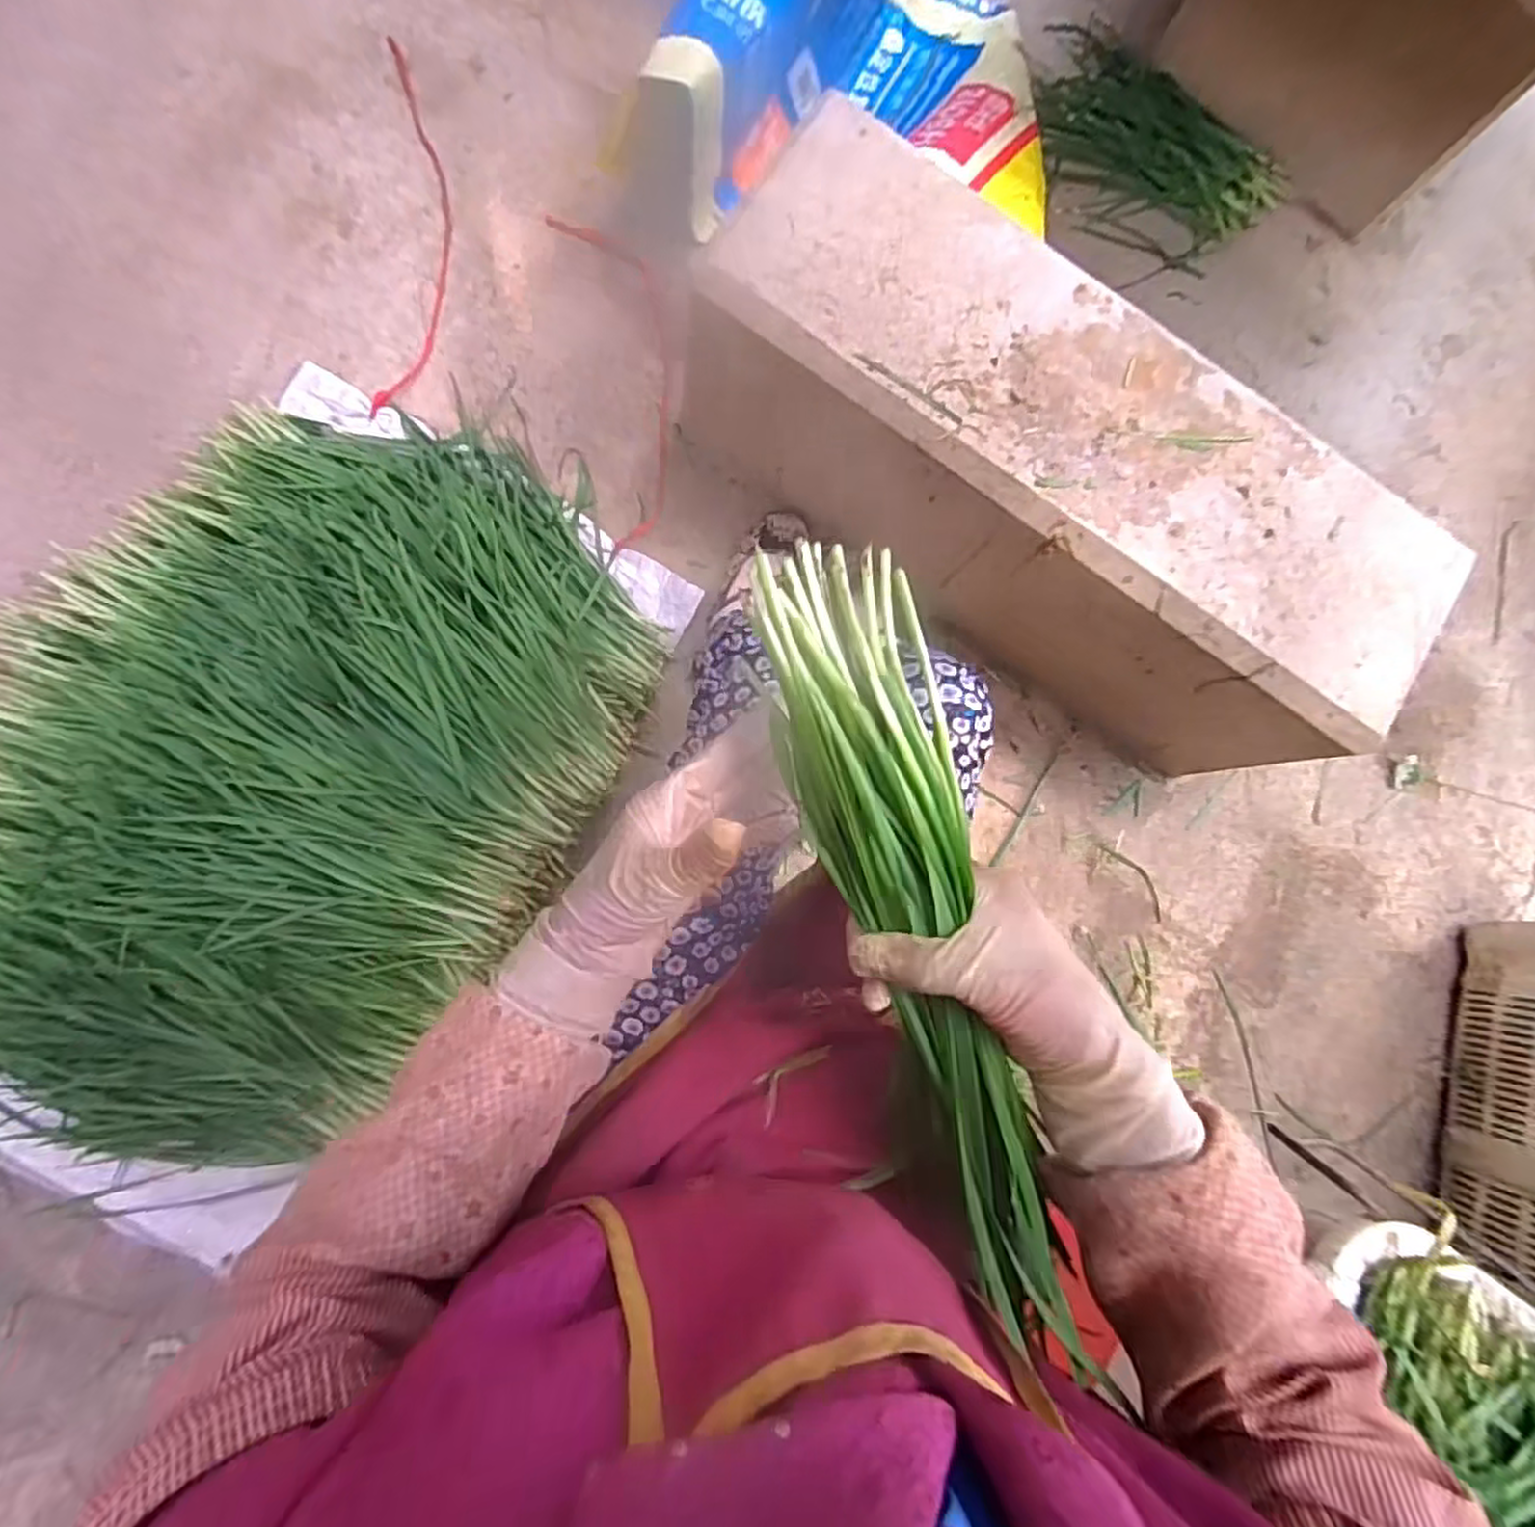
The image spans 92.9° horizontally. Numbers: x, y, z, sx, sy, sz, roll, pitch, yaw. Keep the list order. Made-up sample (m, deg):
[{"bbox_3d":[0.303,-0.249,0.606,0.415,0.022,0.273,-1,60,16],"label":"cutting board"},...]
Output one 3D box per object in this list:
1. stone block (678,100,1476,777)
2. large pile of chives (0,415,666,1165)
[{"bbox_3d":[0.283,-0.289,0.817,0.744,0.305,0.250,33,81,-2],"label":"stone block"},{"bbox_3d":[-0.471,0.010,0.732,0.519,0.174,0.806,27,82,-4],"label":"large pile of chives"}]

